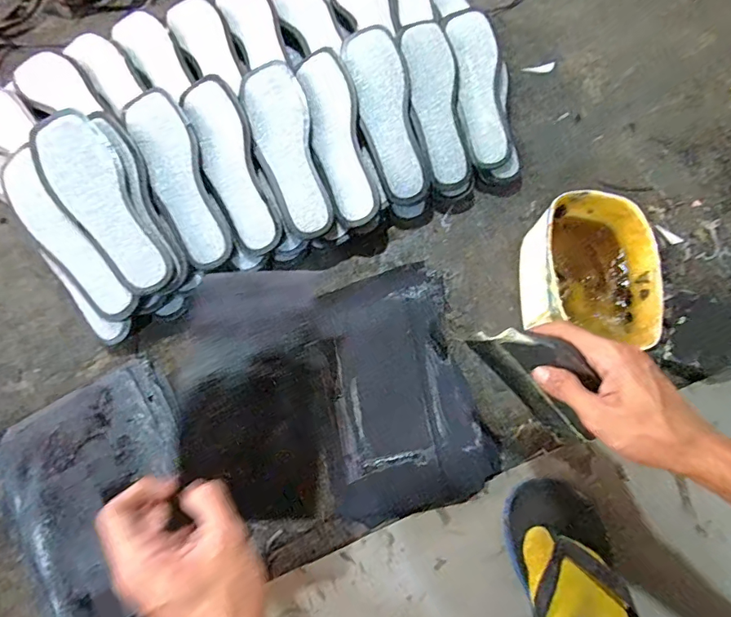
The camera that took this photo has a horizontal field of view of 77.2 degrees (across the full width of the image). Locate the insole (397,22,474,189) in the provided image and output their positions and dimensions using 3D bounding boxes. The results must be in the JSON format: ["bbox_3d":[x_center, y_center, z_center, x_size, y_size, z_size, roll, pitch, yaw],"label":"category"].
[{"bbox_3d":[0.100,-0.285,0.638,0.076,0.024,0.232,-10,87,-4],"label":"insole"}]

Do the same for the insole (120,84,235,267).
[{"bbox_3d":[-0.235,-0.163,0.583,0.068,0.009,0.233,-23,89,-8],"label":"insole"}]

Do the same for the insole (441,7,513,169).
[{"bbox_3d":[0.160,-0.318,0.654,0.070,0.025,0.233,-8,88,-4],"label":"insole"}]

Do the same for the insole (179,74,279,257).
[{"bbox_3d":[-0.173,-0.186,0.596,0.067,0.008,0.232,-20,90,1],"label":"insole"}]

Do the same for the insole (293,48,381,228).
[{"bbox_3d":[-0.036,-0.224,0.603,0.066,0.019,0.230,-14,88,-6],"label":"insole"}]

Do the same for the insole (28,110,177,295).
[{"bbox_3d":[-0.314,-0.125,0.549,0.082,0.014,0.236,-32,91,-11],"label":"insole"}]

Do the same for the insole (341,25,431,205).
[{"bbox_3d":[0.029,-0.260,0.618,0.075,0.012,0.239,-14,89,-6],"label":"insole"}]

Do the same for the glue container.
[{"bbox_3d":[0.268,-0.030,0.570,0.124,0.121,0.191,8,72,2],"label":"glue container"}]

